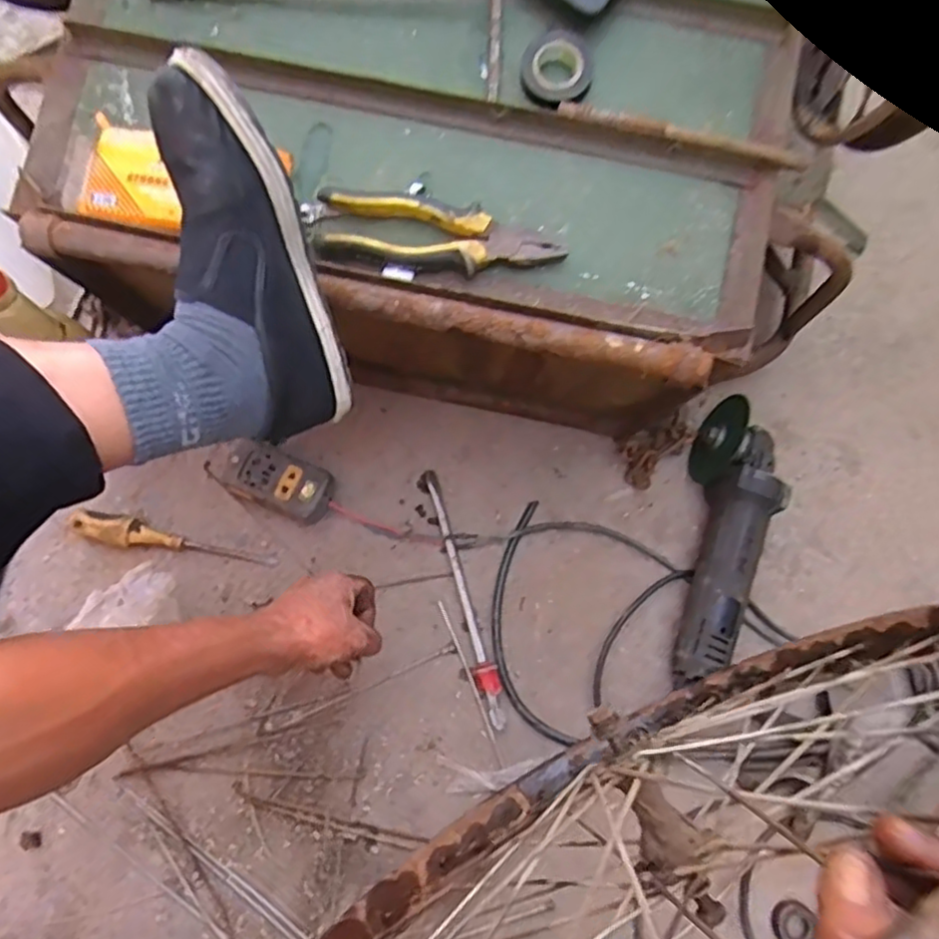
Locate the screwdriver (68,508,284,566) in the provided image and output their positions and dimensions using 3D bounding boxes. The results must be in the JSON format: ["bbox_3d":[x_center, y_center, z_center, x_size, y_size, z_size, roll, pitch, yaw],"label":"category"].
[{"bbox_3d":[-0.310,0.076,0.733,0.202,0.033,0.029,11,71,1],"label":"screwdriver"}]

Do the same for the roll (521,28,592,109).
[{"bbox_3d":[0.071,-0.324,0.562,0.055,0.017,0.068,7,72,2],"label":"roll"}]

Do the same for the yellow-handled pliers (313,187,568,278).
[{"bbox_3d":[-0.023,-0.184,0.538,0.187,0.016,0.052,8,72,2],"label":"yellow-handled pliers"}]

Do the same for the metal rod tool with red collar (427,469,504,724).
[{"bbox_3d":[-0.009,0.132,0.732,0.023,0.016,0.273,-16,73,-8],"label":"metal rod tool with red collar"}]

